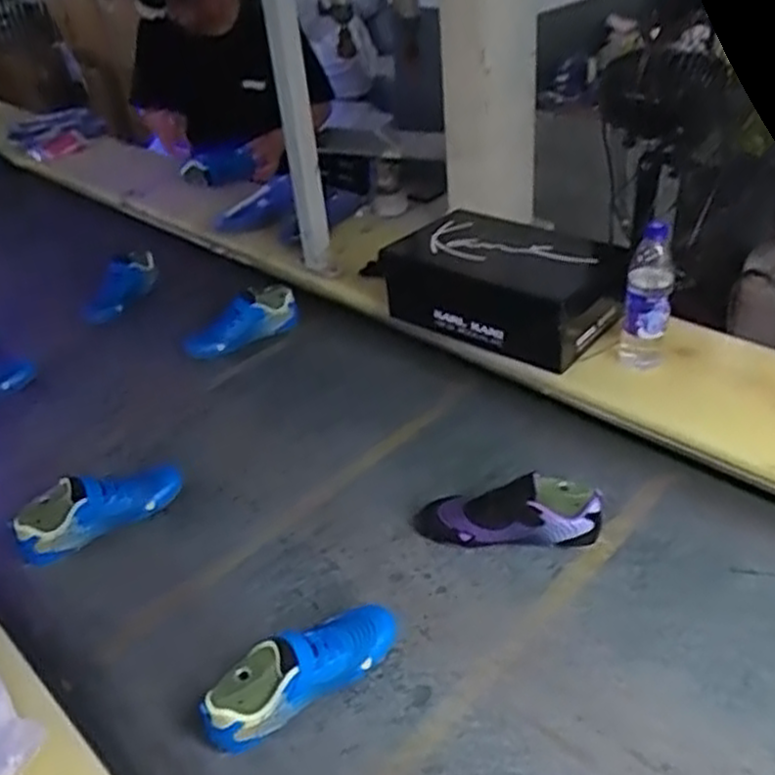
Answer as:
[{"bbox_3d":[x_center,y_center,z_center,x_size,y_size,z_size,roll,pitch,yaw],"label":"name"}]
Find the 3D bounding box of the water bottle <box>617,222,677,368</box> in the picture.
[{"bbox_3d":[0.395,-0.125,1.175,0.069,0.223,0.078,5,38,16],"label":"water bottle"}]

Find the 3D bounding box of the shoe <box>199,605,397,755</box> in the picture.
[{"bbox_3d":[-0.086,0.286,0.801,0.227,0.083,0.077,-30,42,-32],"label":"shoe"}]

